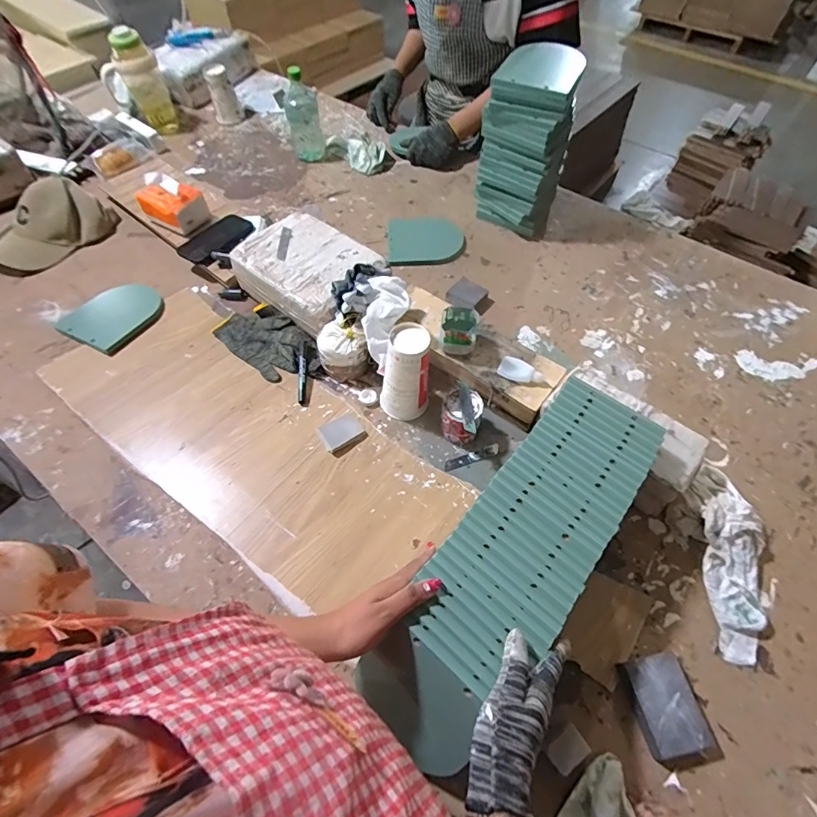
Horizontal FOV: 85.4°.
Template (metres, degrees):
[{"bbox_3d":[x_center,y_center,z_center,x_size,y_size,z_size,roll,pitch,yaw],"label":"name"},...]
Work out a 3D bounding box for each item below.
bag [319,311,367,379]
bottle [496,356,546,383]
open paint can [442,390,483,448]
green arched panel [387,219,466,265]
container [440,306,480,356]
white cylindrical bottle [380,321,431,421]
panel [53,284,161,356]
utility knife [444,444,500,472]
[{"bbox_3d":[-0.118,-0.106,0.783,0.080,0.101,0.068,-14,58,-10],"label":"bag"},{"bbox_3d":[0.187,-0.061,0.730,0.073,0.016,0.033,23,59,14],"label":"bottle"},{"bbox_3d":[0.085,0.019,0.726,0.060,0.082,0.063,0,57,-1],"label":"open paint can"},{"bbox_3d":[0.039,-0.385,1.010,0.169,0.016,0.156,-2,57,-2],"label":"green arched panel"},{"bbox_3d":[0.085,-0.133,0.754,0.062,0.054,0.075,10,57,6],"label":"container"},{"bbox_3d":[-0.007,-0.058,0.719,0.075,0.162,0.070,0,57,-1],"label":"white cylindrical bottle"},{"bbox_3d":[-0.582,-0.189,0.873,0.153,0.020,0.161,23,59,14],"label":"panel"},{"bbox_3d":[0.105,0.081,0.734,0.098,0.004,0.017,-18,59,-12],"label":"utility knife"}]

